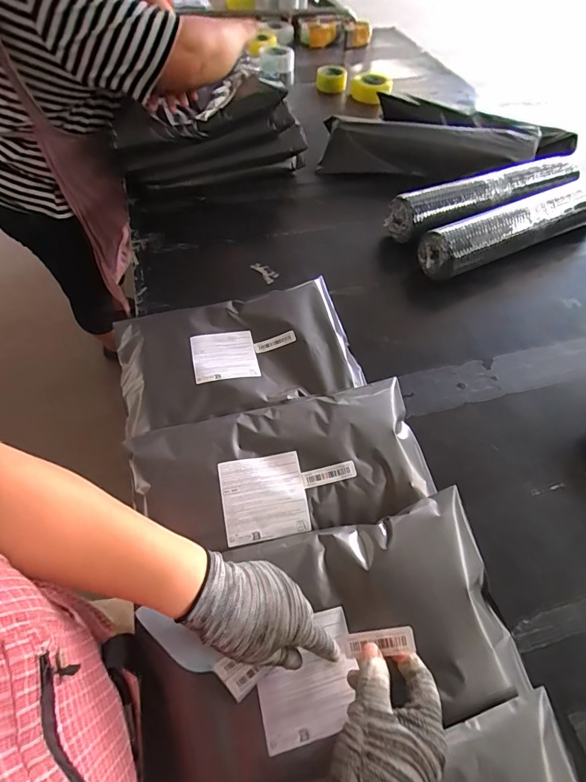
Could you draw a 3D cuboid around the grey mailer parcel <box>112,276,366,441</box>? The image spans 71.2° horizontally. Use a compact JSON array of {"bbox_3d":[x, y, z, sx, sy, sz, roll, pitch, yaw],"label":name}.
[{"bbox_3d":[-0.094,-0.063,0.670,0.376,0.041,0.269,-16,57,-8],"label":"grey mailer parcel"}]

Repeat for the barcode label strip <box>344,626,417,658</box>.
[{"bbox_3d":[0.078,0.230,0.374,0.066,0.004,0.020,-21,53,23],"label":"barcode label strip"}]

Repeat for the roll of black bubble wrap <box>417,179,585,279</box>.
[{"bbox_3d":[0.493,-0.354,0.870,0.515,0.077,0.113,-22,59,-15],"label":"roll of black bubble wrap"}]

